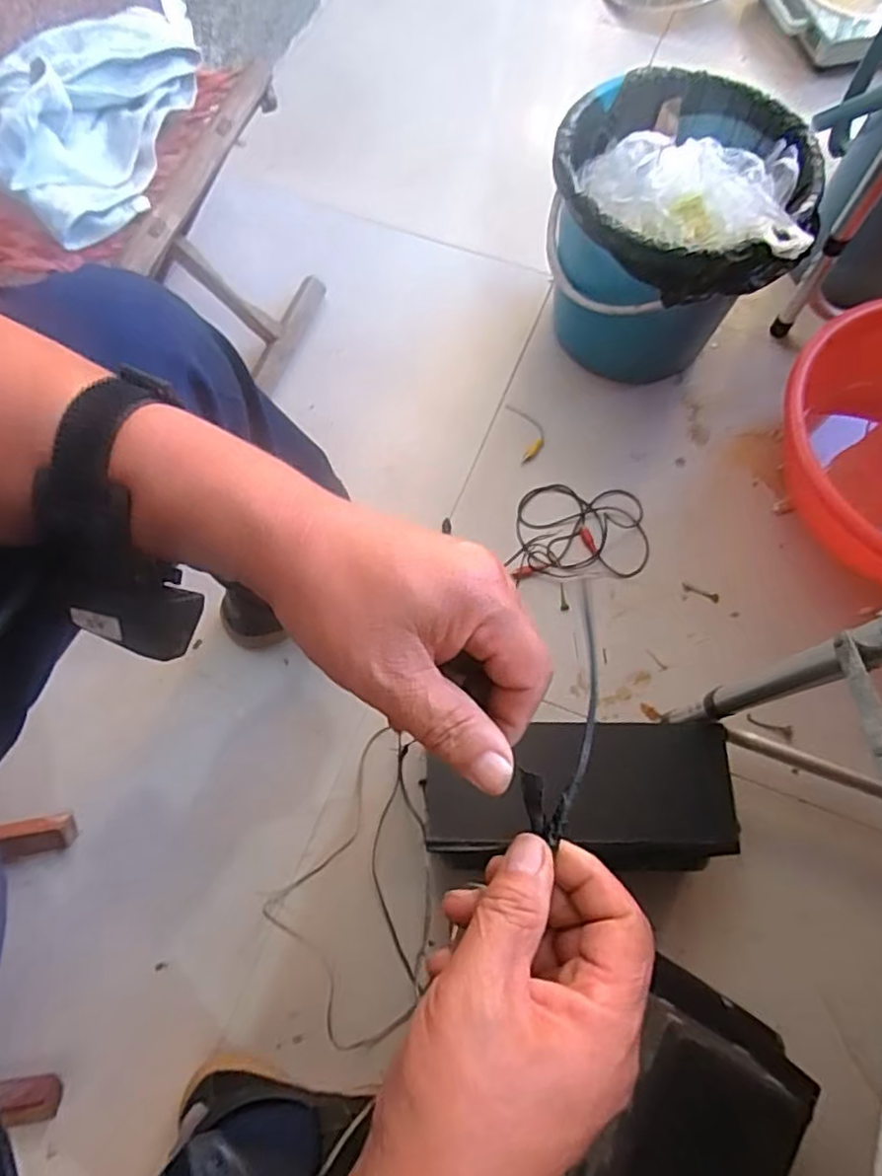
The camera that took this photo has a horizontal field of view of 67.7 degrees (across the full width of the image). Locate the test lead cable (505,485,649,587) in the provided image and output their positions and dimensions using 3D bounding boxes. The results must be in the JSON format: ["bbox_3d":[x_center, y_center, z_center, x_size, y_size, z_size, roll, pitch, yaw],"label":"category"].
[{"bbox_3d":[0.170,-0.070,0.816,0.168,0.009,0.130,2,69,2],"label":"test lead cable"}]

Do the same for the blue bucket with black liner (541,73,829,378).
[{"bbox_3d":[0.261,-0.402,0.799,0.268,0.266,0.244,0,69,1],"label":"blue bucket with black liner"}]

